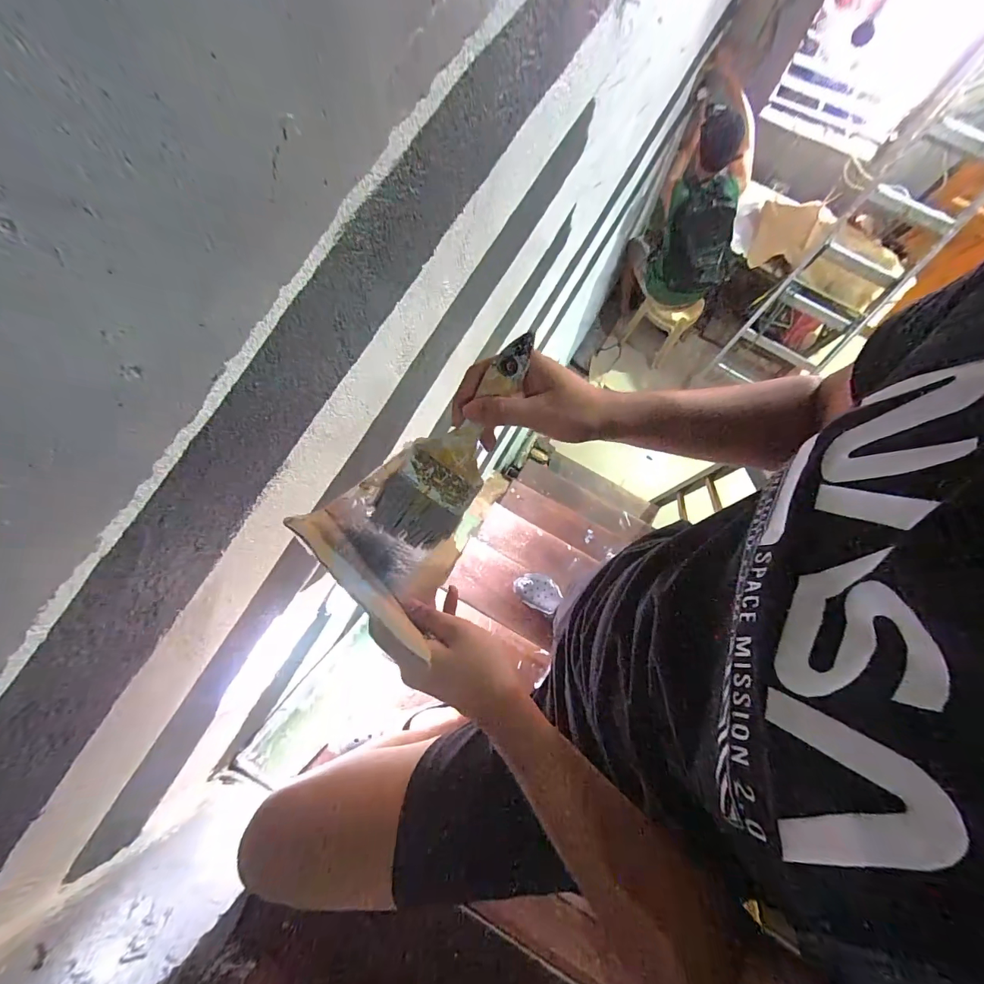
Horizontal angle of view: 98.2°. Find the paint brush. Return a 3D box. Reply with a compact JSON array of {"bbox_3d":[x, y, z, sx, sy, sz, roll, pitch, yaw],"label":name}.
[{"bbox_3d":[-0.031,-0.037,0.379,0.072,0.030,0.219,43,114,8],"label":"paint brush"}]

